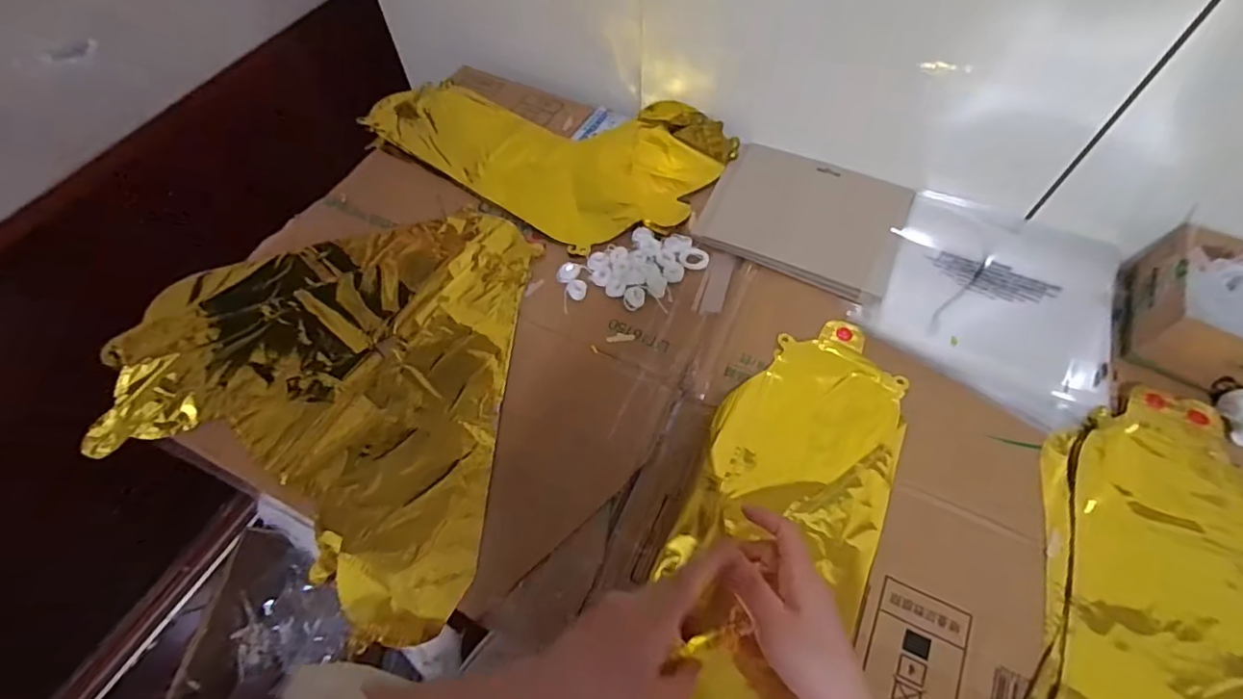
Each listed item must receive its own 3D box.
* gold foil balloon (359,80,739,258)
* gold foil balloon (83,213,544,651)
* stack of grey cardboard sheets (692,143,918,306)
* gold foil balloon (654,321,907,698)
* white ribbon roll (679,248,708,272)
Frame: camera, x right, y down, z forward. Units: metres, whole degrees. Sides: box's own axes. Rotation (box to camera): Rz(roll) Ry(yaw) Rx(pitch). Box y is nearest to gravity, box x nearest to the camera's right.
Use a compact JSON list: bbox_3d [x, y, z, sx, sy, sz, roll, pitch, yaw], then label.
[{"bbox_3d":[-0.085,-0.262,0.682,0.403,0.028,0.249,33,65,18],"label":"gold foil balloon"},{"bbox_3d":[-0.288,0.029,0.526,0.363,0.028,0.390,5,59,3],"label":"gold foil balloon"},{"bbox_3d":[0.201,-0.148,0.614,0.199,0.013,0.173,24,62,13],"label":"stack of grey cardboard sheets"},{"bbox_3d":[0.124,0.156,0.453,0.152,0.023,0.427,19,63,11],"label":"gold foil balloon"},{"bbox_3d":[0.075,-0.093,0.583,0.030,0.006,0.025,11,60,6],"label":"white ribbon roll"}]

